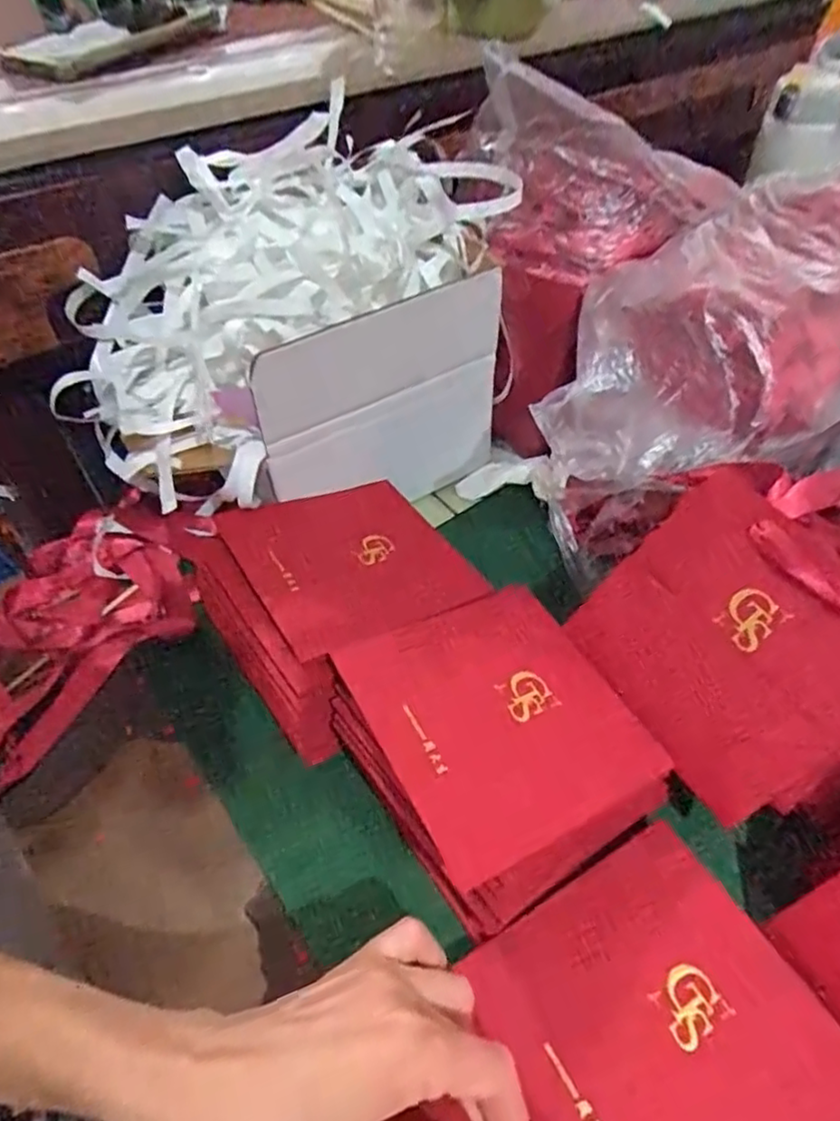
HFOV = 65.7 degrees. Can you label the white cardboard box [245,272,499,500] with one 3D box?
[{"bbox_3d":[-0.022,-0.102,0.466,0.180,0.165,0.012,-25,54,-19],"label":"white cardboard box"}]

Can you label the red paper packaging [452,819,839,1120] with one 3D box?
[{"bbox_3d":[0.111,0.217,0.298,0.136,0.008,0.140,-24,54,-18],"label":"red paper packaging"}]

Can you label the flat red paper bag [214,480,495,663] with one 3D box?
[{"bbox_3d":[-0.045,-0.003,0.436,0.139,0.005,0.145,-17,45,-30],"label":"flat red paper bag"}]

